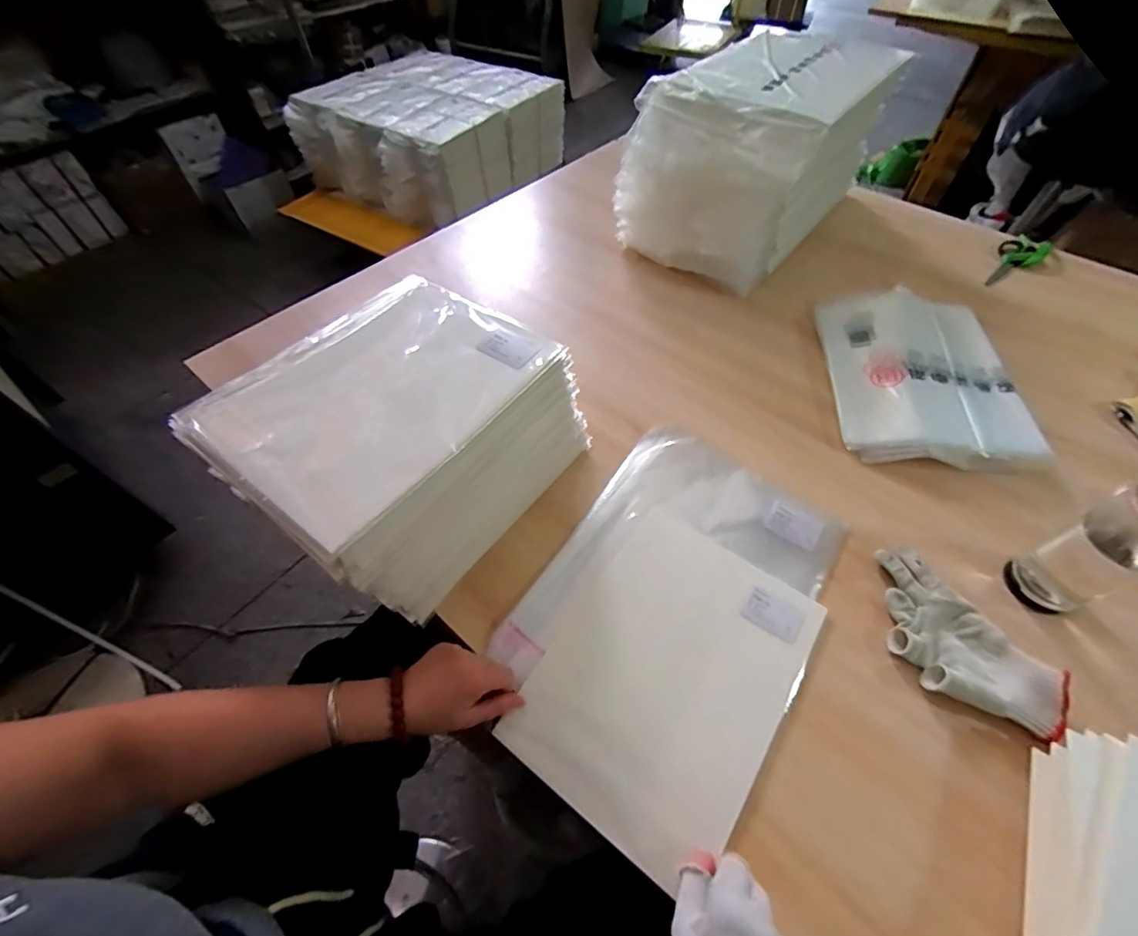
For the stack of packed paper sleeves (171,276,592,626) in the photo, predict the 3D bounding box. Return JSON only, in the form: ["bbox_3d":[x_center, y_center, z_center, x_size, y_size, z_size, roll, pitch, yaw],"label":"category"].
[{"bbox_3d":[-0.176,-0.033,0.538,0.251,0.179,0.310,32,61,21],"label":"stack of packed paper sleeves"}]

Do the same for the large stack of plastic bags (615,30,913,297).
[{"bbox_3d":[0.316,-0.531,0.832,0.284,0.243,0.394,36,63,23],"label":"large stack of plastic bags"}]

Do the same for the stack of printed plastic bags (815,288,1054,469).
[{"bbox_3d":[0.480,-0.134,0.666,0.225,0.031,0.306,5,55,4],"label":"stack of printed plastic bags"}]

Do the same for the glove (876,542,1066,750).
[{"bbox_3d":[0.368,0.165,0.463,0.097,0.026,0.183,-23,58,-15],"label":"glove"}]

